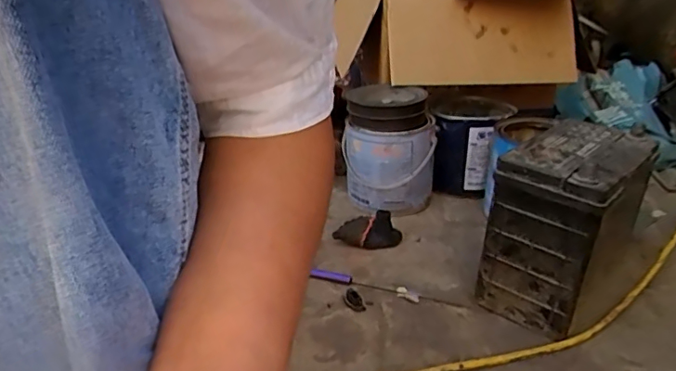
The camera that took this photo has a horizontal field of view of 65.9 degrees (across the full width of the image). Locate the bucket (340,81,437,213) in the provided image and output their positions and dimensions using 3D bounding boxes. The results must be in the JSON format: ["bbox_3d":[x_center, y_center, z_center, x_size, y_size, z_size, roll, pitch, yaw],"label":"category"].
[{"bbox_3d":[0.087,-0.060,0.956,0.179,0.199,0.198,3,25,7],"label":"bucket"}]

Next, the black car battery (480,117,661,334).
[{"bbox_3d":[0.299,0.049,0.676,0.129,0.213,0.236,22,33,38],"label":"black car battery"}]

